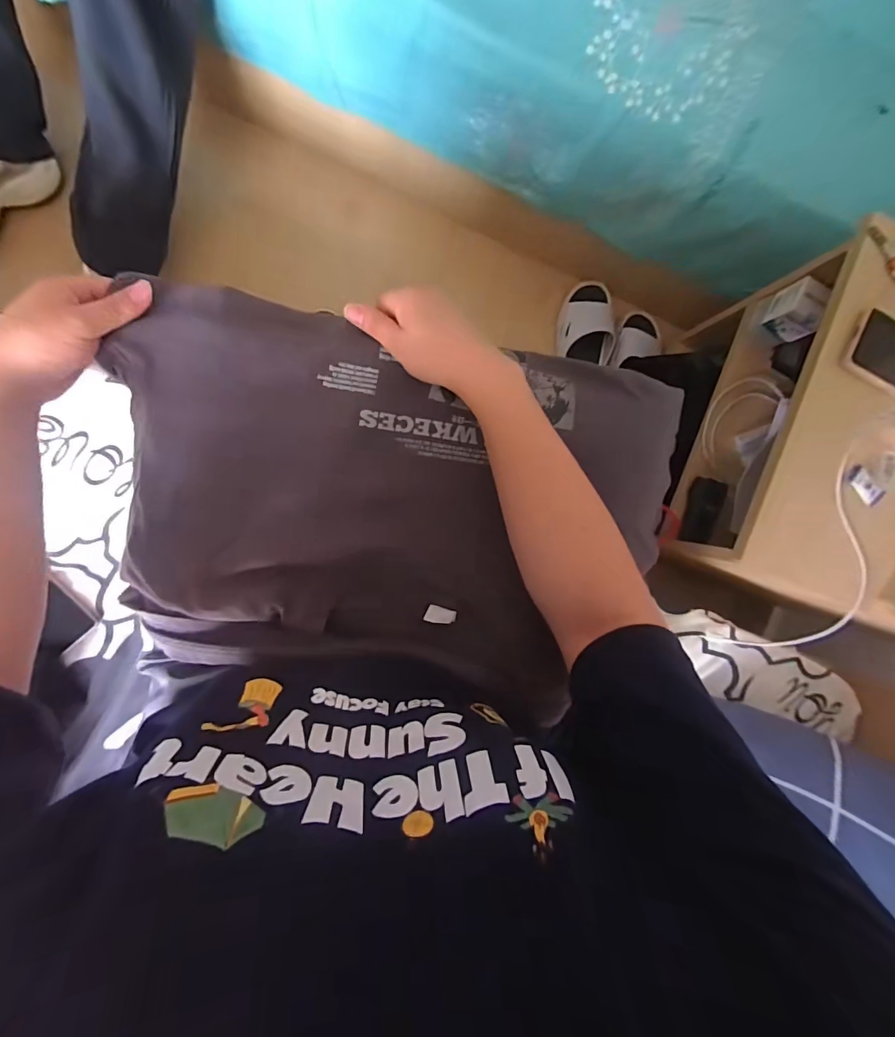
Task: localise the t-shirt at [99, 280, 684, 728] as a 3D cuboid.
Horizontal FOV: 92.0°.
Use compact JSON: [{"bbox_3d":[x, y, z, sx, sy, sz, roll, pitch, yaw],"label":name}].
[{"bbox_3d":[-0.028,-0.010,0.375,0.468,0.055,0.310,9,92,-7],"label":"t-shirt"}]

